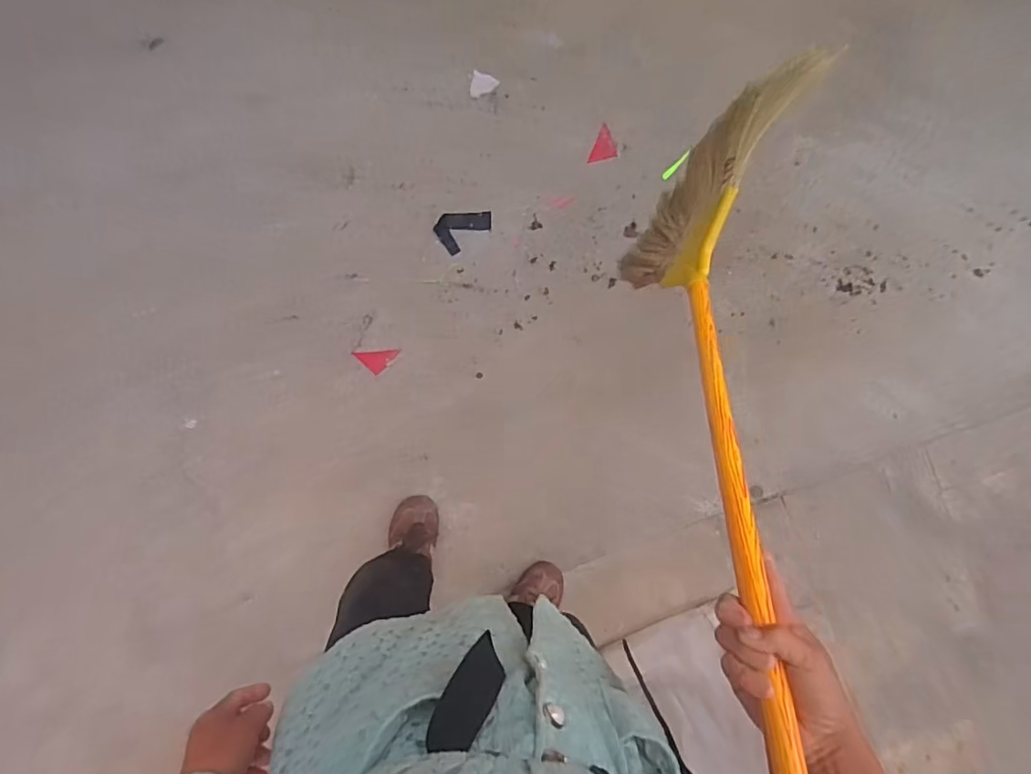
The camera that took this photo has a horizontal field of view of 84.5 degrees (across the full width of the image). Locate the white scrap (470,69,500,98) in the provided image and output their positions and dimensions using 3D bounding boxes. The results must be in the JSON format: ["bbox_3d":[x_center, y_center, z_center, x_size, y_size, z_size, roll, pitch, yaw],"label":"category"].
[{"bbox_3d":[-0.069,-0.674,1.270,0.058,0.011,0.058,9,84,-5],"label":"white scrap"}]

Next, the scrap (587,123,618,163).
[{"bbox_3d":[0.209,-0.548,1.301,0.054,0.006,0.099,24,83,-4],"label":"scrap"}]

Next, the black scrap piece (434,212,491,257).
[{"bbox_3d":[-0.112,-0.351,1.229,0.123,0.005,0.080,-38,90,-8],"label":"black scrap piece"}]

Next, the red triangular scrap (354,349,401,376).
[{"bbox_3d":[-0.288,-0.070,1.185,0.066,0.005,0.072,43,82,-1],"label":"red triangular scrap"}]

